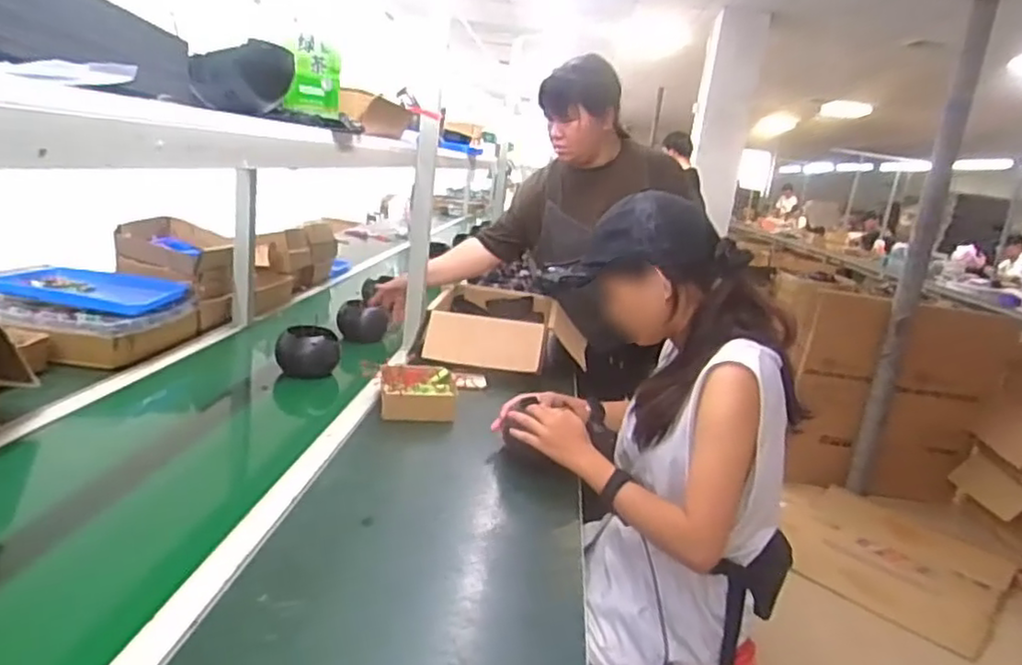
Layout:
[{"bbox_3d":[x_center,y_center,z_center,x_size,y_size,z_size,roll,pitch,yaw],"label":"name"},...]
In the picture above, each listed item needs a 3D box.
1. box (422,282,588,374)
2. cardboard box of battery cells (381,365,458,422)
[{"bbox_3d":[-0.002,-0.001,1.681,0.397,0.119,0.376,9,14,6],"label":"box"},{"bbox_3d":[-0.181,0.116,1.317,0.141,0.061,0.159,4,14,-14],"label":"cardboard box of battery cells"}]

